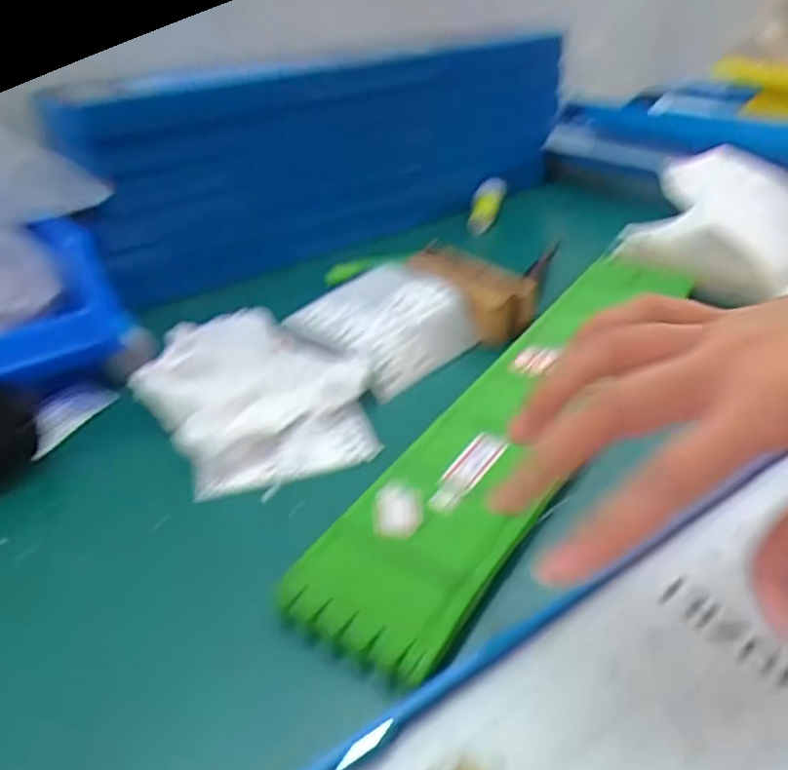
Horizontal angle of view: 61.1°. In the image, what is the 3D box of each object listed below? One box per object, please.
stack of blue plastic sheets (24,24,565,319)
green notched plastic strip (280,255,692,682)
[{"bbox_3d":[-0.022,-0.184,0.533,0.446,0.146,0.033,-24,45,-30],"label":"stack of blue plastic sheets"},{"bbox_3d":[0.076,-0.001,0.346,0.069,0.011,0.351,19,40,28],"label":"green notched plastic strip"}]

